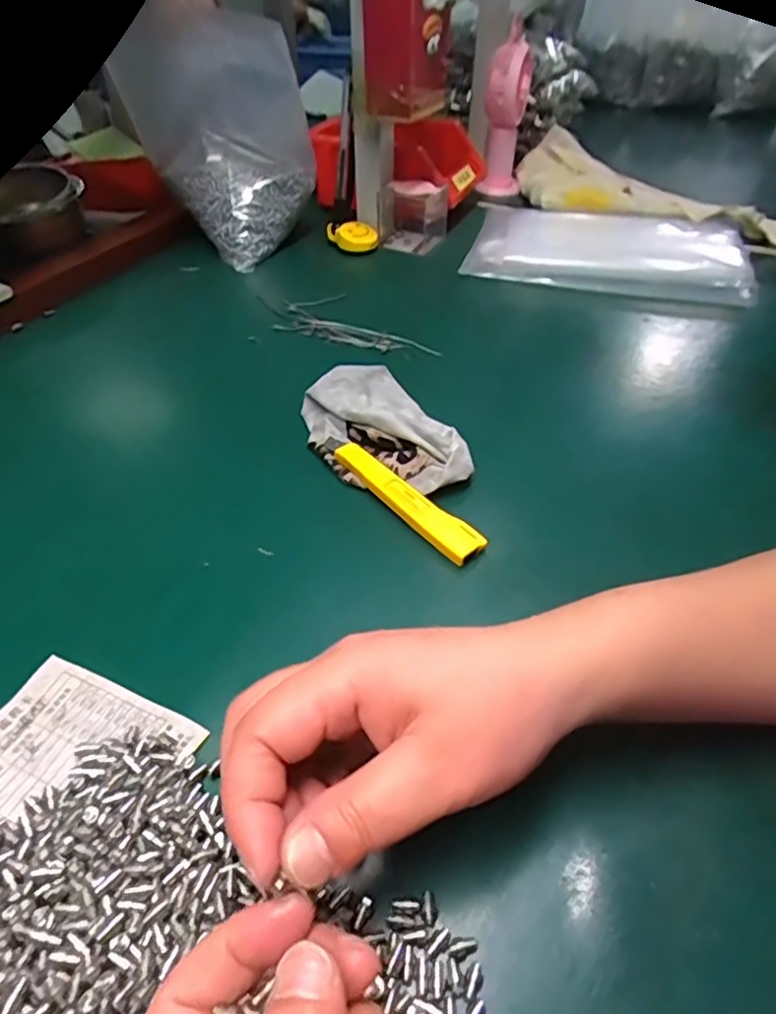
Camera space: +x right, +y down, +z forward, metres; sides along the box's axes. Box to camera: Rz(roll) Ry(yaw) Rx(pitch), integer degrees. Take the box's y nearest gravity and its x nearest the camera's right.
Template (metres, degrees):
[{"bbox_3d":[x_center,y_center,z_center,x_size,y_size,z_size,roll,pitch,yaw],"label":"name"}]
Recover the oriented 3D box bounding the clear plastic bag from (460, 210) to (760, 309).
[{"bbox_3d":[0.223,-0.275,0.638,0.269,0.033,0.207,11,44,10],"label":"clear plastic bag"}]

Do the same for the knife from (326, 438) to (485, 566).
[{"bbox_3d":[0.004,-0.010,0.367,0.020,0.011,0.127,-32,52,-30],"label":"knife"}]

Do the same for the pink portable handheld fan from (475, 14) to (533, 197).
[{"bbox_3d":[0.145,-0.481,0.765,0.056,0.164,0.076,5,44,4],"label":"pink portable handheld fan"}]

